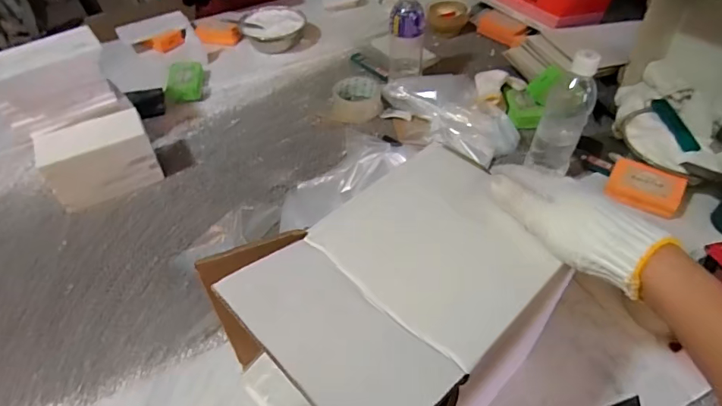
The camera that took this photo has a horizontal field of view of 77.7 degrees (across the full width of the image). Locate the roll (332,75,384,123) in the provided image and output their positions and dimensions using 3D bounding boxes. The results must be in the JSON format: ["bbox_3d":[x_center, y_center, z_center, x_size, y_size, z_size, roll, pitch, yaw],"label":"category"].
[{"bbox_3d":[-0.006,-0.201,0.861,0.093,0.037,0.097,-2,45,5],"label":"roll"}]

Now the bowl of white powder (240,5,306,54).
[{"bbox_3d":[-0.202,-0.410,1.048,0.142,0.050,0.133,-3,45,3],"label":"bowl of white powder"}]

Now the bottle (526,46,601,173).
[{"bbox_3d":[0.300,-0.130,0.664,0.071,0.186,0.056,17,49,22],"label":"bottle"}]

